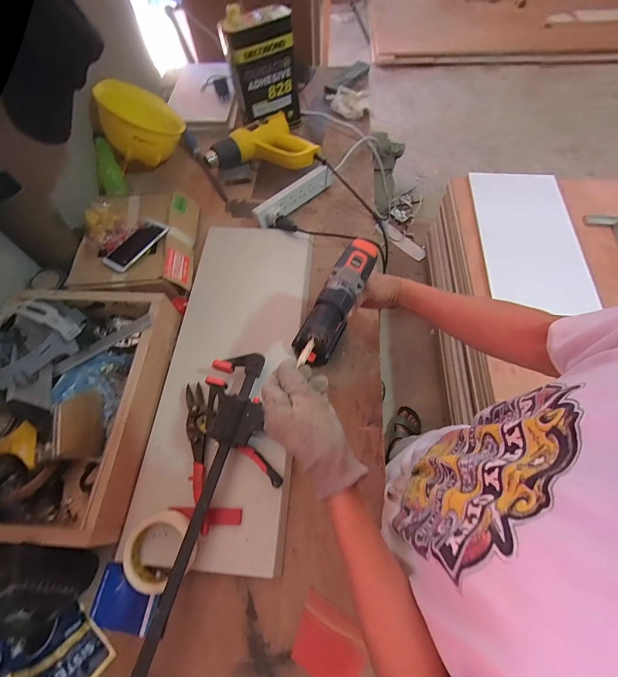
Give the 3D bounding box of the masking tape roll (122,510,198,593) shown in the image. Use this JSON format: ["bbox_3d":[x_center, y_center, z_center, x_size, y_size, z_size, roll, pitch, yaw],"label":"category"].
[{"bbox_3d":[-0.219,0.312,0.481,0.103,0.026,0.094,-1,63,2],"label":"masking tape roll"}]

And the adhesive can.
[{"bbox_3d":[-0.122,-0.710,0.885,0.180,0.247,0.111,-12,64,-4],"label":"adhesive can"}]

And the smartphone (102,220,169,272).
[{"bbox_3d":[-0.374,-0.204,0.707,0.057,0.015,0.142,35,72,2],"label":"smartphone"}]

